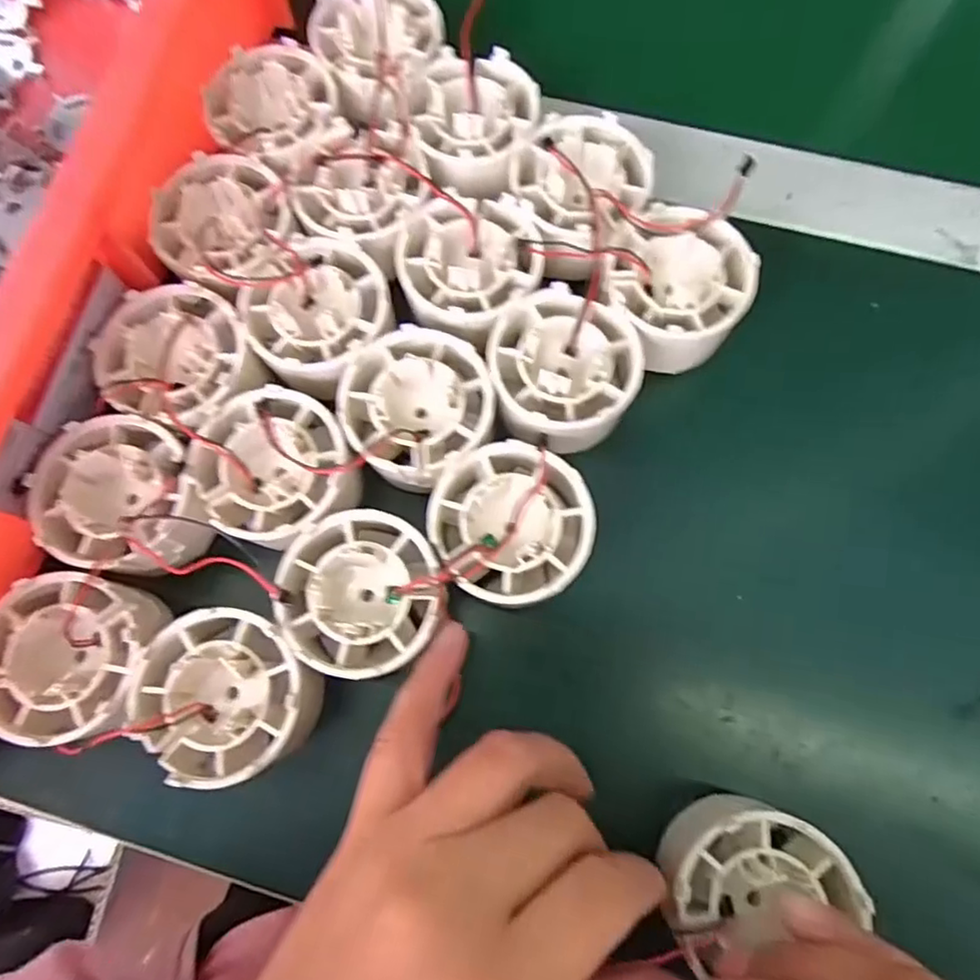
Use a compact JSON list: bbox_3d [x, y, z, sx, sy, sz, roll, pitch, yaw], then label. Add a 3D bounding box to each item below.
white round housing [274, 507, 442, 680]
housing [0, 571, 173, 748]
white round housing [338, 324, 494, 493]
[{"bbox_3d":[-0.041,0.033,0.210,0.050,0.018,0.049,0,76,1],"label":"white round housing"},{"bbox_3d":[-0.135,0.053,0.208,0.053,0.023,0.050,11,76,4],"label":"housing"},{"bbox_3d":[-0.026,-0.029,0.226,0.050,0.018,0.050,0,76,1],"label":"white round housing"}]

